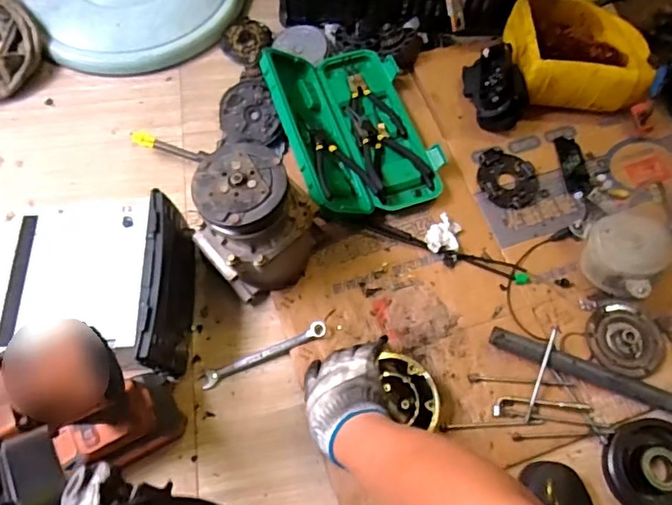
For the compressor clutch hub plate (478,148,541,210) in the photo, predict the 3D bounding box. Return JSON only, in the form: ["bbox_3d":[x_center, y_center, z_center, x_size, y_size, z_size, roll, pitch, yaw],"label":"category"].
[{"bbox_3d":[0.257,-0.107,0.796,0.096,0.016,0.083,20,66,7],"label":"compressor clutch hub plate"}]

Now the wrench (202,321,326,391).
[{"bbox_3d":[-0.092,0.130,0.693,0.167,0.016,0.022,-22,68,-12],"label":"wrench"}]

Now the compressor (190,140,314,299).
[{"bbox_3d":[-0.097,-0.033,0.664,0.139,0.195,0.117,-37,72,-18],"label":"compressor"}]

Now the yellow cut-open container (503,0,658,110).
[{"bbox_3d":[0.388,-0.315,0.867,0.212,0.106,0.212,1,67,-1],"label":"yellow cut-open container"}]

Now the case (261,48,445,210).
[{"bbox_3d":[0.023,-0.188,0.791,0.202,0.077,0.278,-19,67,-11],"label":"case"}]

